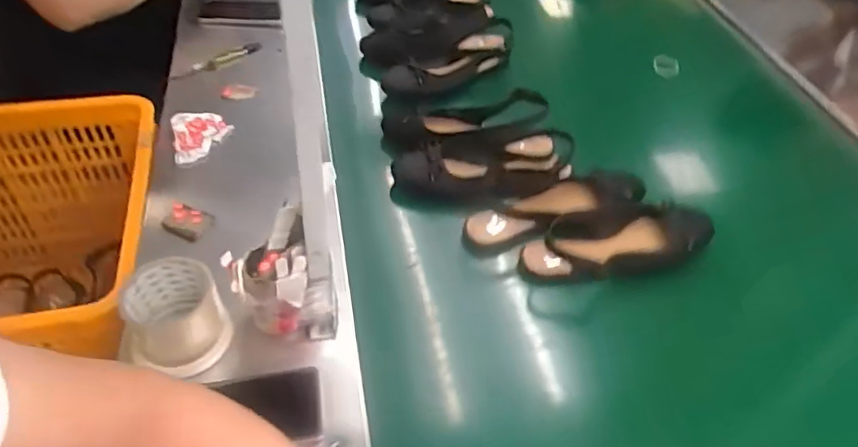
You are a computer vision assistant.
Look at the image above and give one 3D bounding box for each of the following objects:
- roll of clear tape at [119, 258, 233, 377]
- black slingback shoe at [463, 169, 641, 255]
[{"bbox_3d":[-0.262,0.099,0.604,0.100,0.076,0.093,-23,53,-24],"label":"roll of clear tape"},{"bbox_3d":[0.172,-0.017,0.793,0.258,0.063,0.086,-16,50,-19],"label":"black slingback shoe"}]

